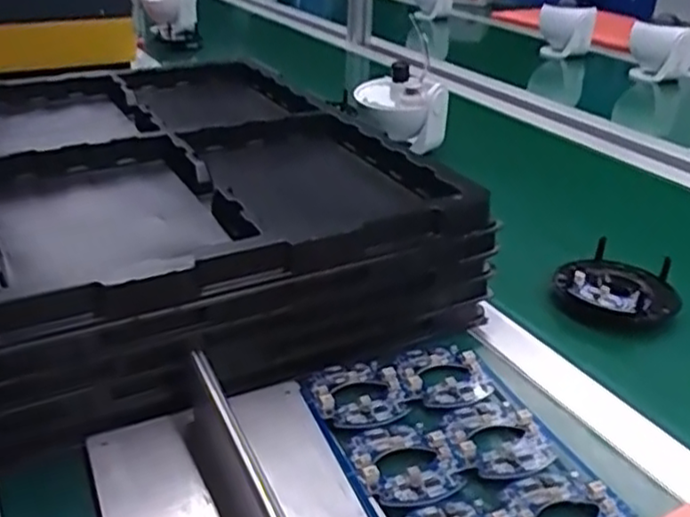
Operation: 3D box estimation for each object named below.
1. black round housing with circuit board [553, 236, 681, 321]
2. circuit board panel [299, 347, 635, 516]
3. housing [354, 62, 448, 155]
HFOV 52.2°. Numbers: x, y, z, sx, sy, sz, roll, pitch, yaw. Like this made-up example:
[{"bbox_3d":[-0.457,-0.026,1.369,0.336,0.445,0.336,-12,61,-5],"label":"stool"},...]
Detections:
[{"bbox_3d":[0.232,0.024,0.601,0.097,0.035,0.091,2,29,-1],"label":"black round housing with circuit board"},{"bbox_3d":[0.065,0.117,0.427,0.133,0.010,0.190,-9,29,-22],"label":"circuit board panel"},{"bbox_3d":[0.068,-0.187,0.889,0.116,0.083,0.094,-4,29,-11],"label":"housing"}]

